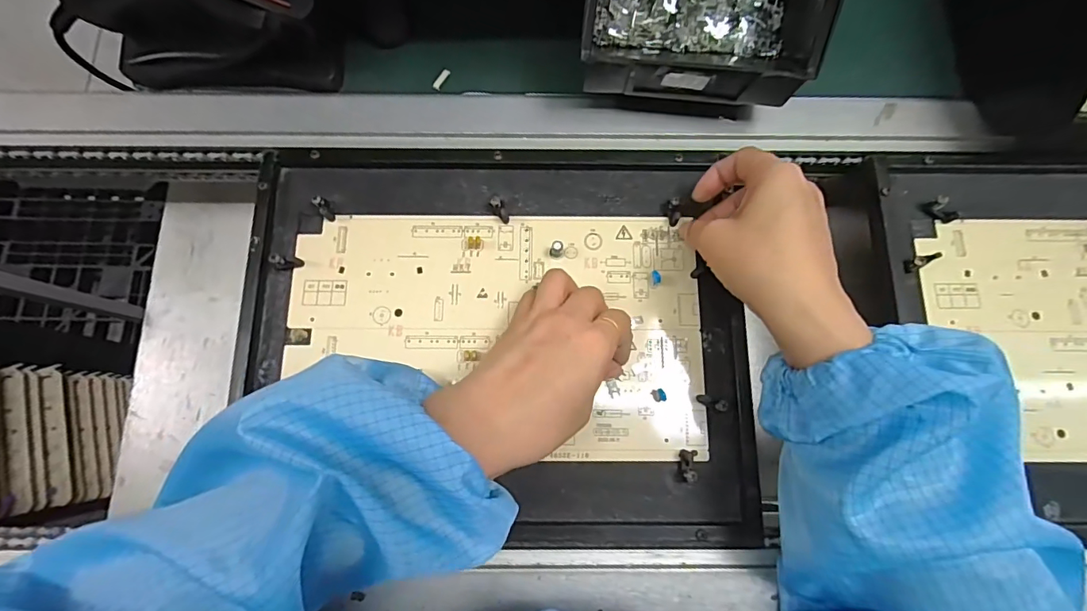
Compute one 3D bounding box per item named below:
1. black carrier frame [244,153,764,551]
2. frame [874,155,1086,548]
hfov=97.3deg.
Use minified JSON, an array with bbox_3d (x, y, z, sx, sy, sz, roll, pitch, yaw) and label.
[{"bbox_3d":[-0.031,0.022,0.336,0.341,0.014,0.274,0,79,0],"label":"black carrier frame"},{"bbox_3d":[0.415,0.023,0.337,0.330,0.018,0.272,1,79,0],"label":"frame"}]

